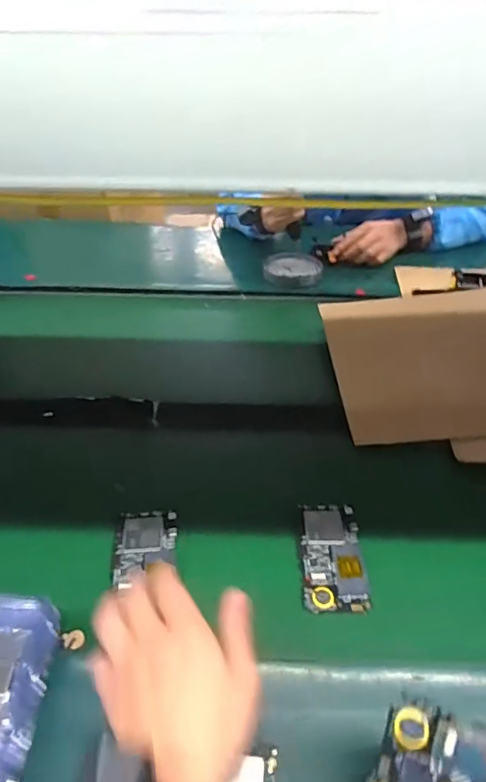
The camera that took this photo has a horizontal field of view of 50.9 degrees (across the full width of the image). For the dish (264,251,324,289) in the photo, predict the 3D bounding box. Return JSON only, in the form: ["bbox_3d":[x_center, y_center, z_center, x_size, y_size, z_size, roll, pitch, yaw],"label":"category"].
[{"bbox_3d":[0.099,-0.240,0.997,0.108,0.029,0.096,19,44,23],"label":"dish"}]

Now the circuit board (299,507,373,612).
[{"bbox_3d":[0.095,0.172,0.541,0.062,0.009,0.123,-1,40,1],"label":"circuit board"}]

